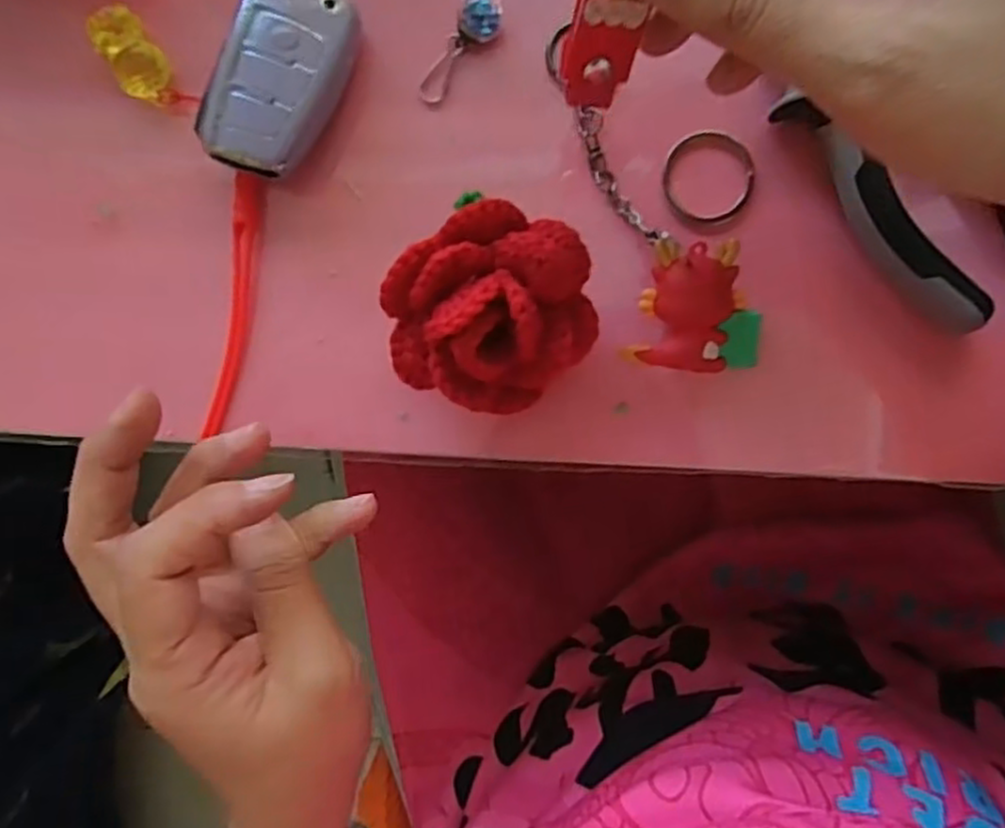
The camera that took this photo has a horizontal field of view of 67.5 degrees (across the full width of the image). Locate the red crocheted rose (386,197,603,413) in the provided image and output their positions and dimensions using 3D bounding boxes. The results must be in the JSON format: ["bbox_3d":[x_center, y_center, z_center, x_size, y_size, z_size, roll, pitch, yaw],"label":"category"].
[{"bbox_3d":[-0.003,-0.033,0.245,0.066,0.049,0.058,-43,91,5],"label":"red crocheted rose"}]

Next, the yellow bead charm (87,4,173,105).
[{"bbox_3d":[-0.128,-0.123,0.260,0.017,0.006,0.034,-35,92,5],"label":"yellow bead charm"}]

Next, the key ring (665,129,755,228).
[{"bbox_3d":[0.071,-0.082,0.260,0.031,0.004,0.032,0,94,3],"label":"key ring"}]

